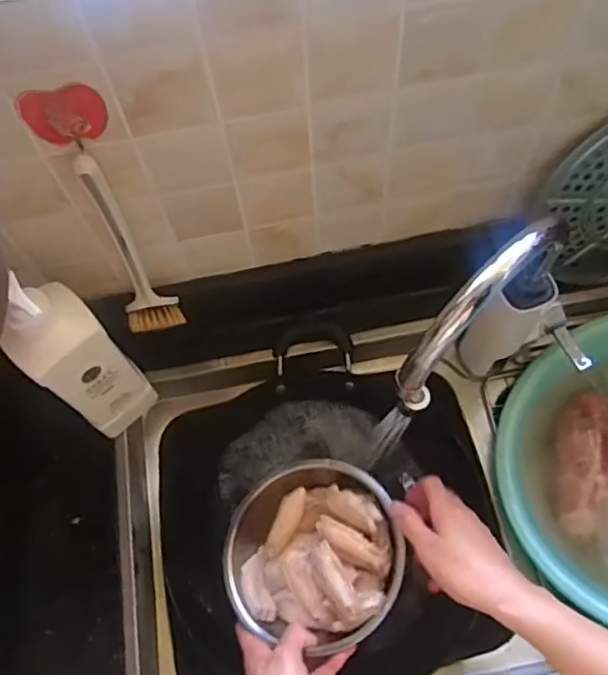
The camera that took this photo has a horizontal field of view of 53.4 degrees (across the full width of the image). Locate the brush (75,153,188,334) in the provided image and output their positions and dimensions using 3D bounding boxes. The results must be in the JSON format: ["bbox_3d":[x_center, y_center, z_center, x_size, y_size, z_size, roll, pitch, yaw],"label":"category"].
[{"bbox_3d":[-0.172,-0.074,0.574,0.053,0.220,0.048,-33,67,-12],"label":"brush"}]

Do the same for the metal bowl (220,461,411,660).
[{"bbox_3d":[0.006,0.203,0.583,0.165,0.068,0.151,-1,64,3],"label":"metal bowl"}]

